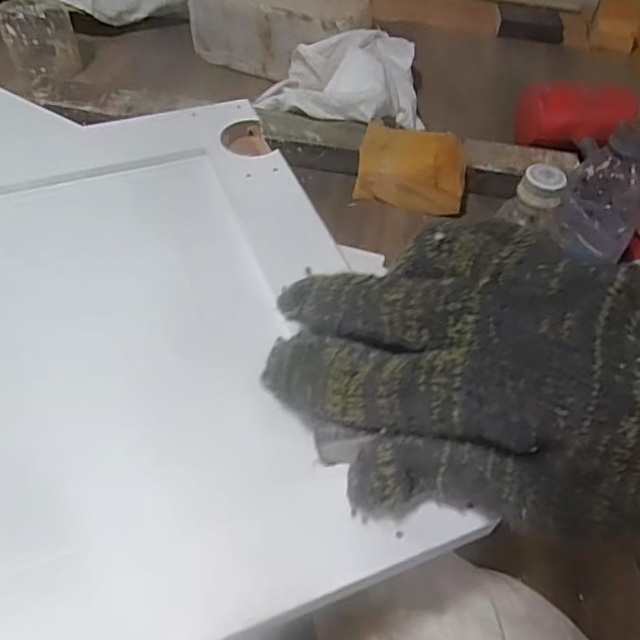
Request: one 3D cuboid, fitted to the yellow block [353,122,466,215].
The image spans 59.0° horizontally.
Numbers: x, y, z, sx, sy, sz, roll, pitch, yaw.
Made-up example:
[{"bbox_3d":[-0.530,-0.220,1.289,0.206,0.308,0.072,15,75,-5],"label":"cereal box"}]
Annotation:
[{"bbox_3d":[0.103,-0.160,0.619,0.119,0.085,0.055,17,51,9],"label":"yellow block"}]

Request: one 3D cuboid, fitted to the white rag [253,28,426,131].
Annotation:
[{"bbox_3d":[0.034,-0.292,0.709,0.220,0.076,0.153,-15,54,-17],"label":"white rag"}]

